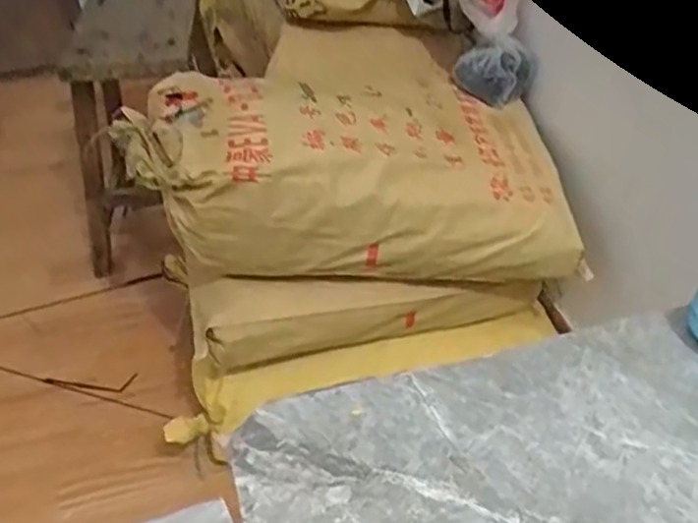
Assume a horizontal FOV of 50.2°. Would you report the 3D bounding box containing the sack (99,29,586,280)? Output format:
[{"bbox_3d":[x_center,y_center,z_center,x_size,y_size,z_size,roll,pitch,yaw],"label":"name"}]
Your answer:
[{"bbox_3d":[-0.002,-0.129,1.144,0.650,0.222,0.311,3,39,-14],"label":"sack"}]

